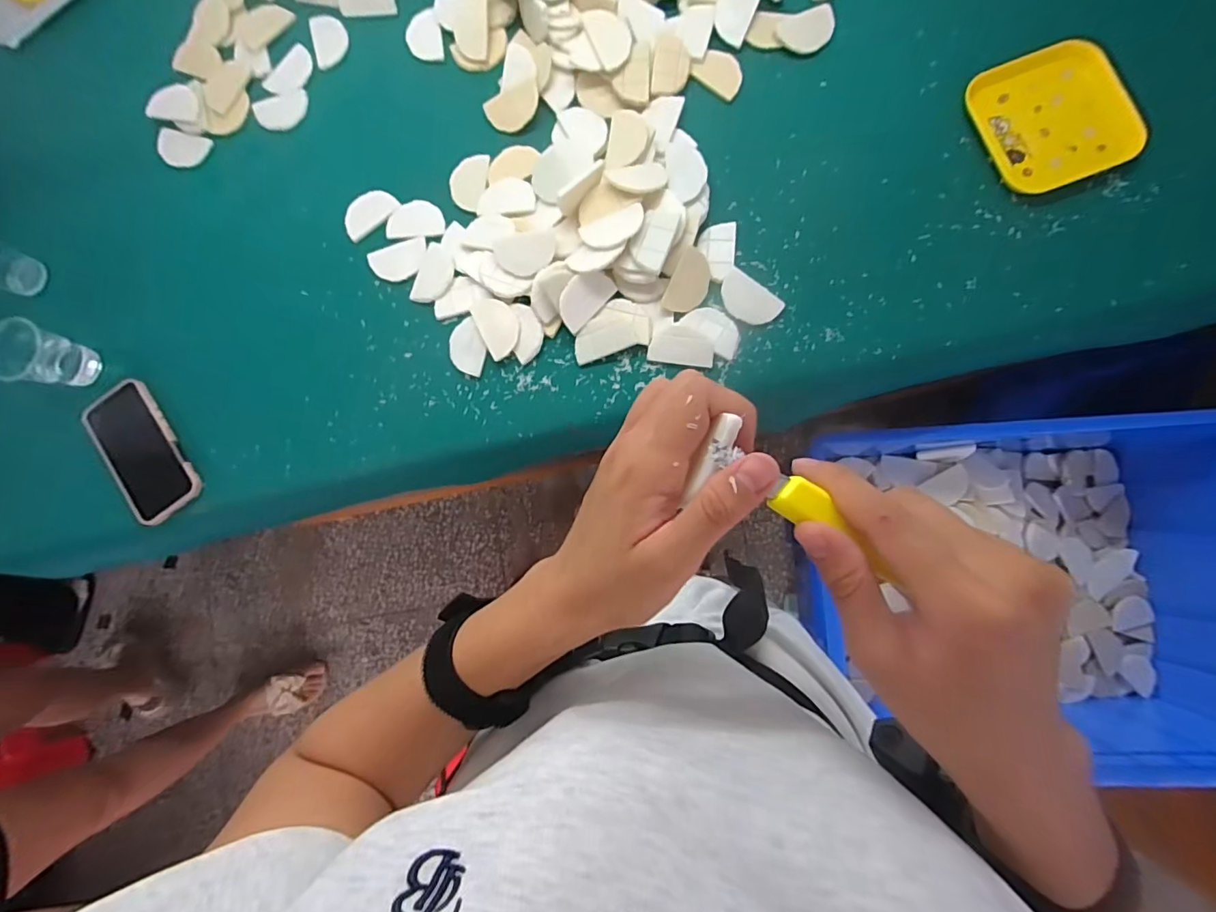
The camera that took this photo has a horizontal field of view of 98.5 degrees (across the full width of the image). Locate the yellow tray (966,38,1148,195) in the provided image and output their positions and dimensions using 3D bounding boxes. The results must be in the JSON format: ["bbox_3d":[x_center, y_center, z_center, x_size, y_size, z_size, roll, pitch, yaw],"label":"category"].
[{"bbox_3d":[0.464,-0.359,0.549,0.139,0.028,0.151,-16,83,3],"label":"yellow tray"}]

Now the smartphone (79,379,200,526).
[{"bbox_3d":[-0.537,-0.005,0.604,0.080,0.017,0.159,-36,83,1],"label":"smartphone"}]

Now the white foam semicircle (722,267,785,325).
[{"bbox_3d":[0.150,-0.165,0.557,0.067,0.010,0.040,34,88,7],"label":"white foam semicircle"}]

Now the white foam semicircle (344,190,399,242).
[{"bbox_3d":[-0.280,-0.285,0.614,0.068,0.004,0.043,-40,83,0],"label":"white foam semicircle"}]

